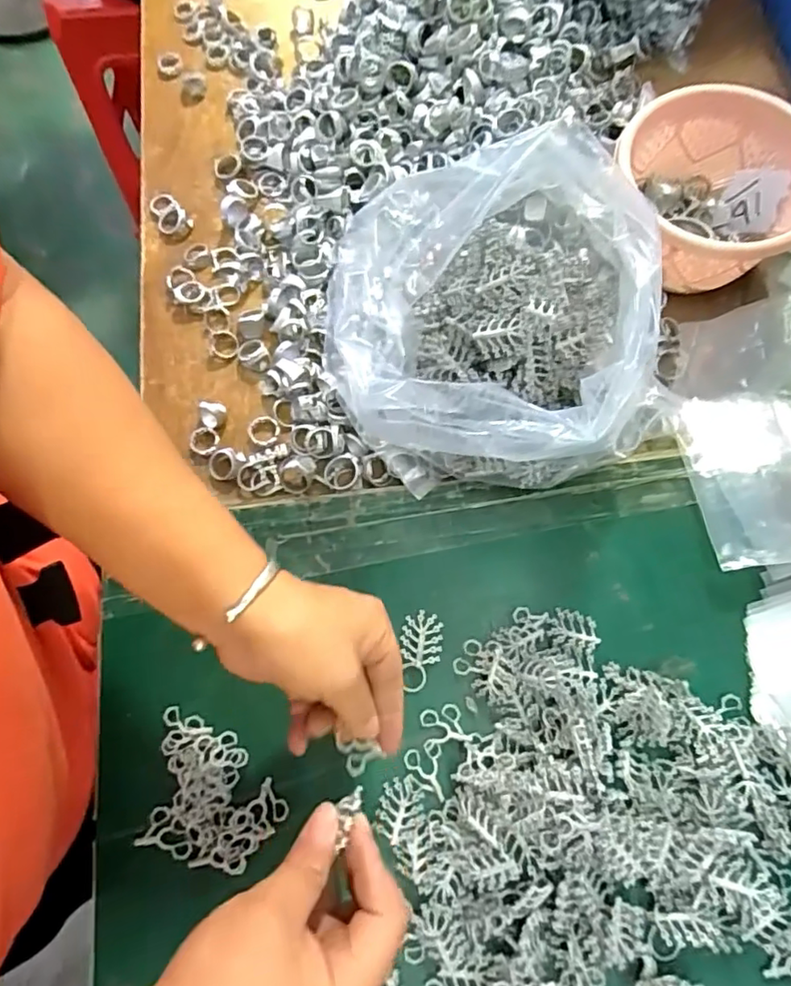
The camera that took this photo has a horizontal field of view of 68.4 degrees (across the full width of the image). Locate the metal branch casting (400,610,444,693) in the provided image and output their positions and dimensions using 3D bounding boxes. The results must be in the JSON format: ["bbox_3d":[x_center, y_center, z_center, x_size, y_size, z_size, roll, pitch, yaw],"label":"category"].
[{"bbox_3d":[0.016,0.108,0.394,0.027,0.006,0.051,6,75,3],"label":"metal branch casting"}]

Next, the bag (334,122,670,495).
[{"bbox_3d":[0.058,-0.094,0.376,0.185,0.148,0.193,-33,76,-7],"label":"bag"}]

